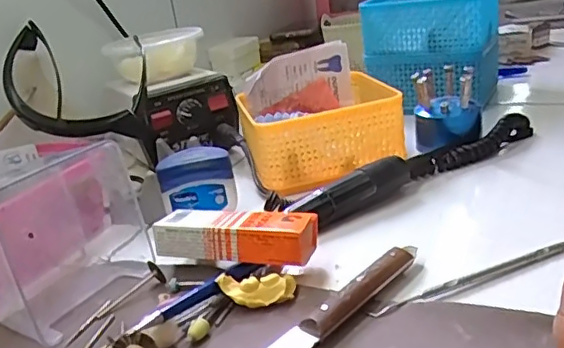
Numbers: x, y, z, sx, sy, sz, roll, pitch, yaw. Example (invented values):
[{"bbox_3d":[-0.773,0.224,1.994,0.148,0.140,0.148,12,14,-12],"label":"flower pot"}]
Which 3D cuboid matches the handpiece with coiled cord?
[{"bbox_3d":[0.119,-0.011,0.469,0.250,0.030,0.025,-20,24,-27],"label":"handpiece with coiled cord"}]

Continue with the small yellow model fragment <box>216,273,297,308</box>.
[{"bbox_3d":[-0.014,0.067,0.333,0.044,0.016,0.017,-8,21,2],"label":"small yellow model fragment"}]

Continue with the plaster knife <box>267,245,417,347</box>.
[{"bbox_3d":[0.028,0.072,0.307,0.018,0.014,0.140,11,29,42],"label":"plaster knife"}]

